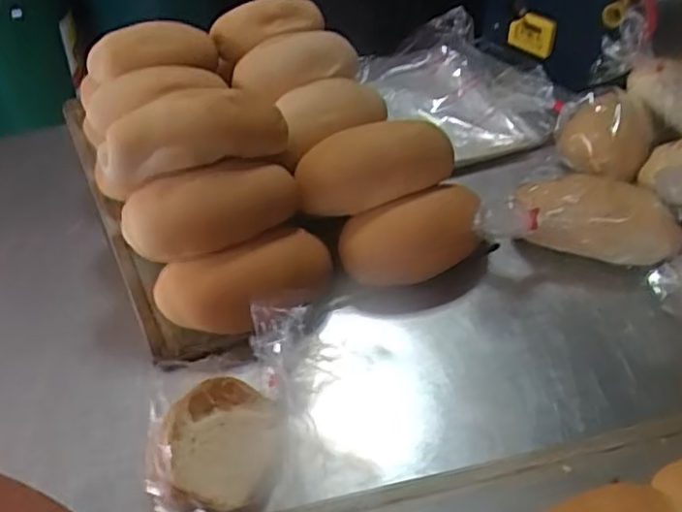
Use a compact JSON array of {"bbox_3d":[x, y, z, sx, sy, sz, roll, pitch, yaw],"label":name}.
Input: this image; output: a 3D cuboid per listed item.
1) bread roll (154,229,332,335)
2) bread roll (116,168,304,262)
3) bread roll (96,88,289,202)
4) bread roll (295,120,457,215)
[{"bbox_3d":[-0.073,0.026,0.534,0.141,0.048,0.064,-13,44,-12],"label":"bread roll"},{"bbox_3d":[-0.102,-0.037,0.532,0.141,0.051,0.050,-17,45,-16],"label":"bread roll"},{"bbox_3d":[-0.121,-0.097,0.542,0.151,0.050,0.057,-18,45,-17],"label":"bread roll"},{"bbox_3d":[0.029,-0.072,0.600,0.141,0.071,0.052,-13,44,-12],"label":"bread roll"}]

